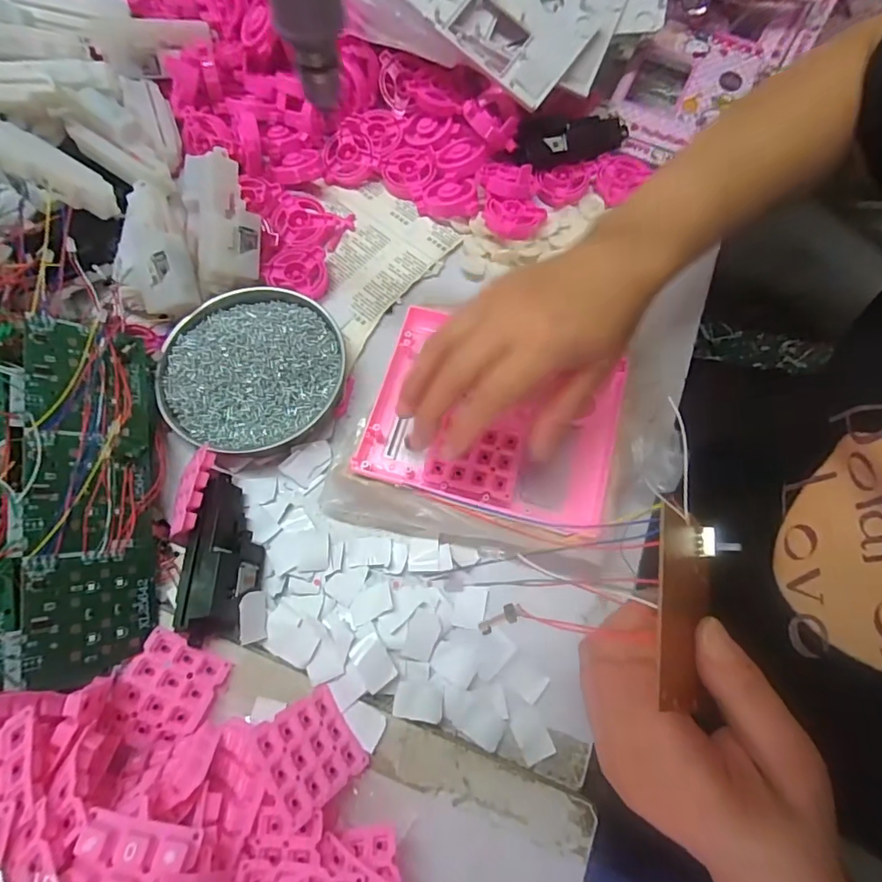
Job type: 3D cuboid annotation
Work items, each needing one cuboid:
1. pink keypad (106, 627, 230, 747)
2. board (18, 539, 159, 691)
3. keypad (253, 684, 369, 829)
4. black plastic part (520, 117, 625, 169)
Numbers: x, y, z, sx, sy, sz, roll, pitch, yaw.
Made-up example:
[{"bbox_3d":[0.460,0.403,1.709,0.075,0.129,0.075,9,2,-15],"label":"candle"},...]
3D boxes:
[{"bbox_3d":[-0.160,0.144,0.290,0.050,0.006,0.052,33,61,-6],"label":"pink keypad"},{"bbox_3d":[-0.199,0.099,0.291,0.004,0.074,0.070,-18,80,33],"label":"board"},{"bbox_3d":[-0.071,0.168,0.271,0.004,0.058,0.050,-43,72,22],"label":"keypad"},{"bbox_3d":[0.118,-0.271,0.444,0.097,0.028,0.027,-18,72,-7],"label":"black plastic part"}]

